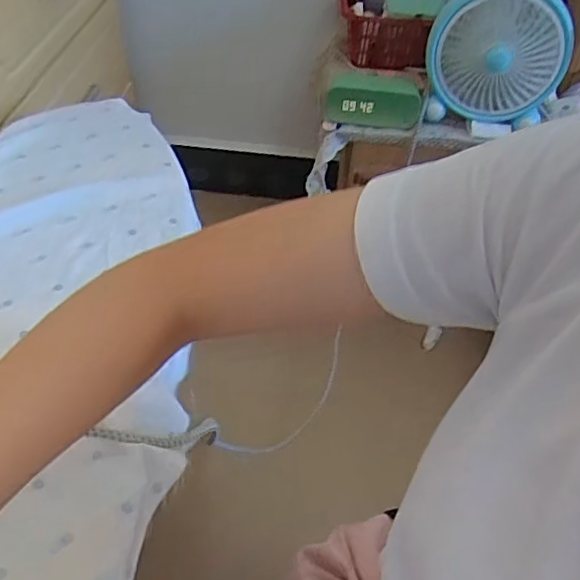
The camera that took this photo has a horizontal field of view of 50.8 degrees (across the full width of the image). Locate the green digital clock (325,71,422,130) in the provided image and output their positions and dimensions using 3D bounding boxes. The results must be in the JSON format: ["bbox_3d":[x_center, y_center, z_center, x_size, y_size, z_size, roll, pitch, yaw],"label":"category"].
[{"bbox_3d":[0.135,-0.315,1.003,0.150,0.063,0.071,3,43,-3],"label":"green digital clock"}]

